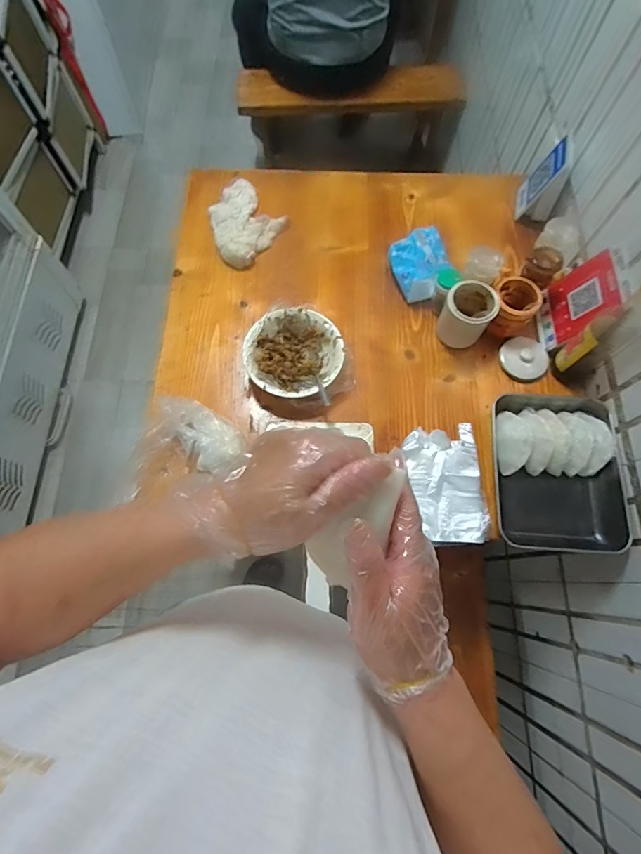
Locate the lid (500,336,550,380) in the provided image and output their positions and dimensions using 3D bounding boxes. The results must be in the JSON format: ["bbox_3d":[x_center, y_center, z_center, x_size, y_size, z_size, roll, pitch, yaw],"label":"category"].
[{"bbox_3d":[0.373,-0.126,0.786,0.085,0.019,0.074,31,73,10],"label":"lid"}]

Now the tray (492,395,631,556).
[{"bbox_3d":[0.380,0.071,0.705,0.190,0.049,0.261,3,71,1],"label":"tray"}]

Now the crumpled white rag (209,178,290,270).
[{"bbox_3d":[-0.165,-0.426,0.883,0.165,0.031,0.185,35,74,11],"label":"crumpled white rag"}]

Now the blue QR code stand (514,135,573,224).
[{"bbox_3d":[0.445,-0.482,0.850,0.067,0.128,0.083,15,71,5],"label":"blue QR code stand"}]

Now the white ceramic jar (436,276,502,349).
[{"bbox_3d":[0.259,-0.198,0.767,0.084,0.108,0.080,0,71,0],"label":"white ceramic jar"}]

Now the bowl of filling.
[{"bbox_3d":[-0.045,-0.124,0.763,0.163,0.058,0.166,0,71,0],"label":"bowl of filling"}]

